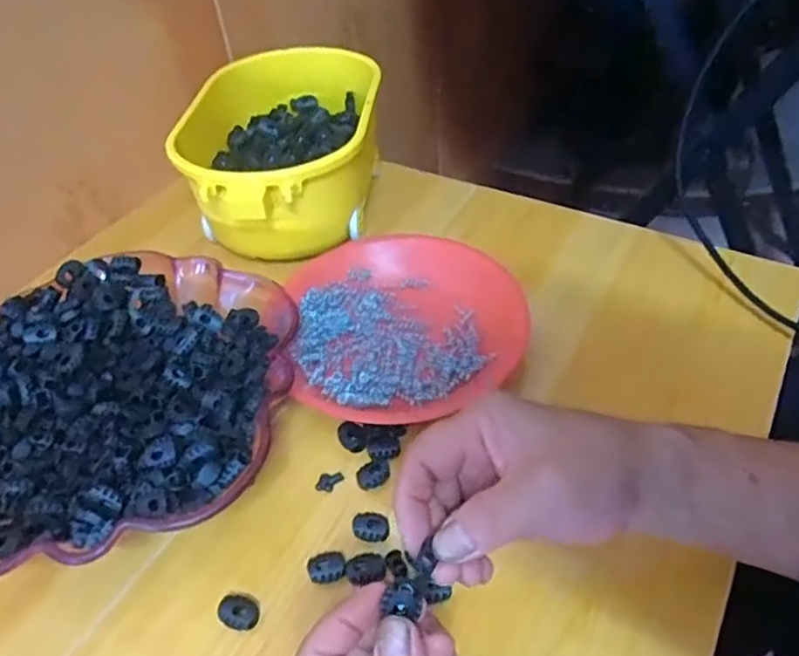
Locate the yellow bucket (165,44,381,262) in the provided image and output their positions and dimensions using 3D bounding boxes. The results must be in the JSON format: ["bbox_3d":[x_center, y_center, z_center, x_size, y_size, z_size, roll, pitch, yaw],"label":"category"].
[{"bbox_3d":[-0.104,-0.168,0.595,0.188,0.094,0.239,-15,47,-8],"label":"yellow bucket"}]

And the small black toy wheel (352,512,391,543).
[{"bbox_3d":[-0.017,0.119,0.381,0.023,0.005,0.017,18,51,22],"label":"small black toy wheel"}]

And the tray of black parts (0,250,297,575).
[{"bbox_3d":[-0.190,0.047,0.430,0.239,0.060,0.238,-17,47,-10],"label":"tray of black parts"}]

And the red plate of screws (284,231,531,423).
[{"bbox_3d":[0.006,-0.006,0.493,0.176,0.028,0.198,-10,46,-4],"label":"red plate of screws"}]

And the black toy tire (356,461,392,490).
[{"bbox_3d":[-0.017,0.094,0.407,0.022,0.008,0.017,-7,46,-1],"label":"black toy tire"}]

